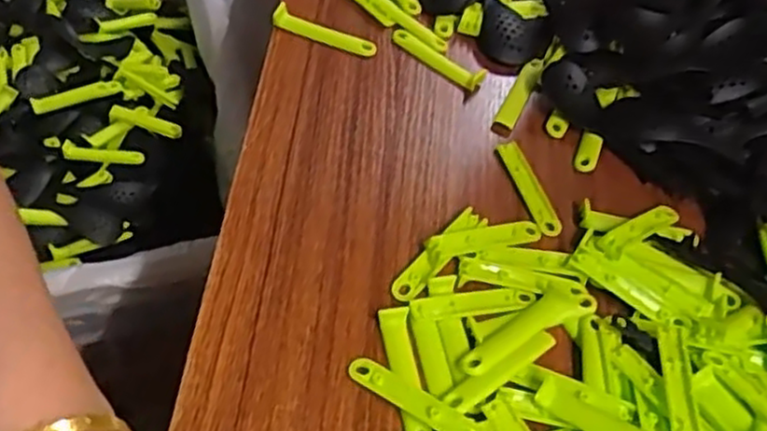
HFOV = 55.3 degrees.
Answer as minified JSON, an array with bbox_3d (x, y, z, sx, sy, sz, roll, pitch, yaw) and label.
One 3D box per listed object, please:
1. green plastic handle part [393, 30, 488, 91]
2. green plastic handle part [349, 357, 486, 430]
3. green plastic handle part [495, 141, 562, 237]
[{"bbox_3d":[0.039,-0.113,0.535,0.074,0.014,0.020,34,59,22],"label":"green plastic handle part"},{"bbox_3d":[0.015,0.094,0.367,0.075,0.009,0.015,29,57,19],"label":"green plastic handle part"},{"bbox_3d":[0.094,-0.018,0.470,0.015,0.005,0.075,-13,54,-12],"label":"green plastic handle part"}]

